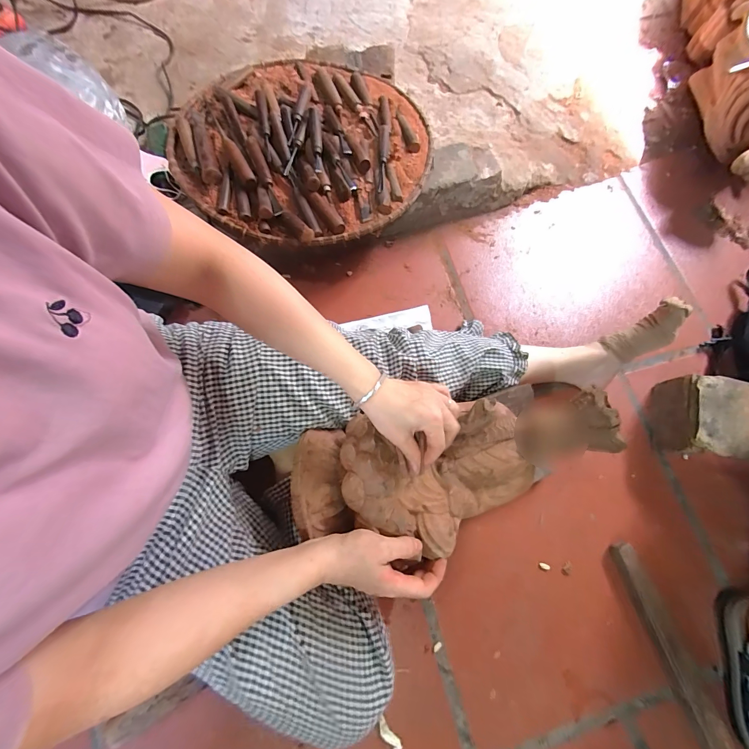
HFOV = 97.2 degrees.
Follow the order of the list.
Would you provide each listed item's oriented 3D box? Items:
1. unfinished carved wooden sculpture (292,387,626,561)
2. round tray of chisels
[{"bbox_3d":[0.095,0.121,0.415,0.380,0.098,0.162,-9,73,-4],"label":"unfinished carved wooden sculpture"},{"bbox_3d":[-0.139,-0.477,0.665,0.492,0.042,0.506,1,74,-2],"label":"round tray of chisels"}]

